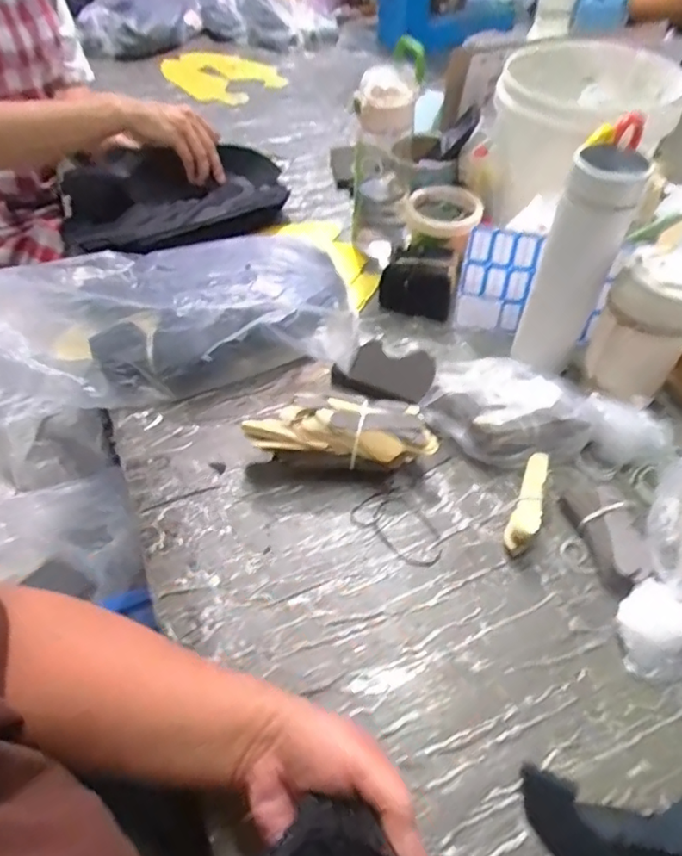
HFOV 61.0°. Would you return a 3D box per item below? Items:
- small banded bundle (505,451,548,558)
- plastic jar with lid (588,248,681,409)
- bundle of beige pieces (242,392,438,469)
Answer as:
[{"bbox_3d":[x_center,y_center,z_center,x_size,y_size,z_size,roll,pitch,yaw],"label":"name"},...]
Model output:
[{"bbox_3d":[0.165,0.064,0.506,0.023,0.029,0.093,16,66,17],"label":"small banded bundle"},{"bbox_3d":[0.286,-0.096,0.549,0.084,0.127,0.071,30,56,23],"label":"plastic jar with lid"},{"bbox_3d":[0.000,0.007,0.549,0.175,0.059,0.063,6,50,6],"label":"bundle of beige pieces"}]

